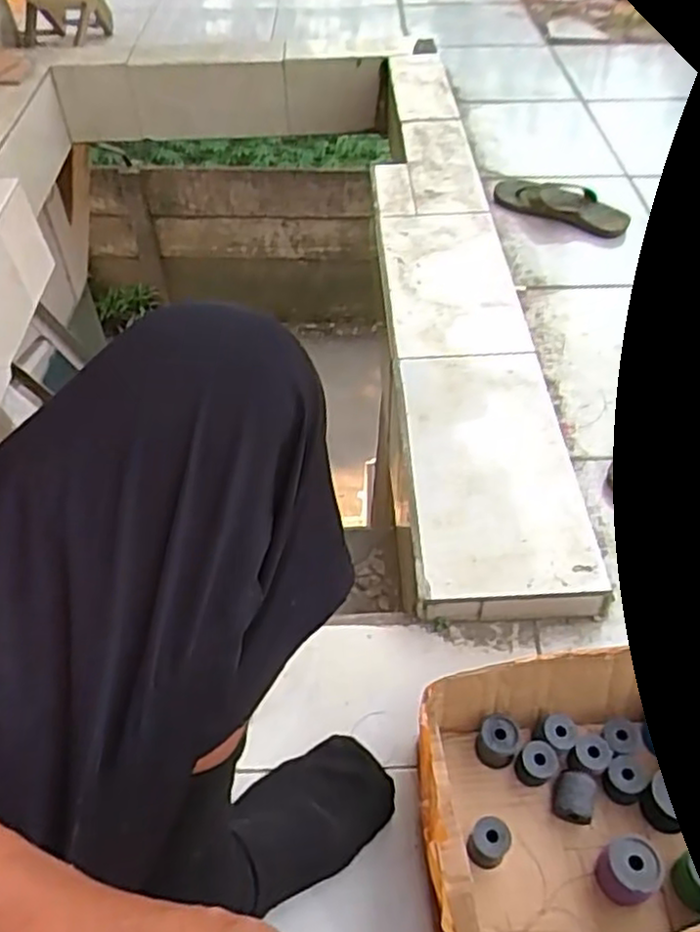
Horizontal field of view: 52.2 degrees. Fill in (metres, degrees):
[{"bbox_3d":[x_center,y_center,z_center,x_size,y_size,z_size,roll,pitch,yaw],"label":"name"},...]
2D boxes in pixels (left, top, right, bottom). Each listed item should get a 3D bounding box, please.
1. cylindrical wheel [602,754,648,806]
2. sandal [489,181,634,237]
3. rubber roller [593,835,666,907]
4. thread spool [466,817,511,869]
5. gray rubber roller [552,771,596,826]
[{"bbox_3d":[0.254,0.291,0.661,0.034,0.034,0.033,-1,48,1],"label":"cylindrical wheel"},{"bbox_3d":[0.409,-0.507,1.388,0.258,0.057,0.081,23,53,21],"label":"sandal"},{"bbox_3d":[0.237,0.344,0.605,0.038,0.059,0.044,-20,51,-15],"label":"rubber roller"},{"bbox_3d":[0.122,0.332,0.627,0.031,0.042,0.037,28,55,24],"label":"thread spool"},{"bbox_3d":[0.204,0.305,0.654,0.032,0.038,0.039,8,49,9],"label":"gray rubber roller"}]

